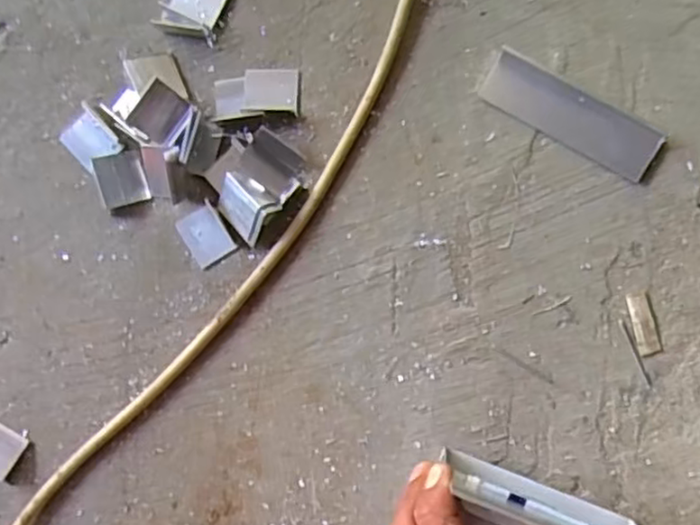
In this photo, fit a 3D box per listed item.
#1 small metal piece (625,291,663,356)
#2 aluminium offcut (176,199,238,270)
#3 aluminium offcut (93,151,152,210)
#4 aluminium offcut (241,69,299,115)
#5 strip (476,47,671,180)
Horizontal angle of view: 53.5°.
[{"bbox_3d":[0.152,0.032,0.358,0.013,0.004,0.032,-14,86,6],"label":"small metal piece"},{"bbox_3d":[-0.081,-0.016,0.389,0.025,0.007,0.033,-33,84,5],"label":"aluminium offcut"},{"bbox_3d":[-0.130,-0.048,0.397,0.026,0.004,0.030,-16,97,-15],"label":"aluminium offcut"},{"bbox_3d":[-0.045,-0.098,0.392,0.031,0.004,0.025,2,88,7],"label":"aluminium offcut"},{"bbox_3d":[0.116,-0.078,0.364,0.096,0.009,0.028,32,92,7],"label":"strip"}]

